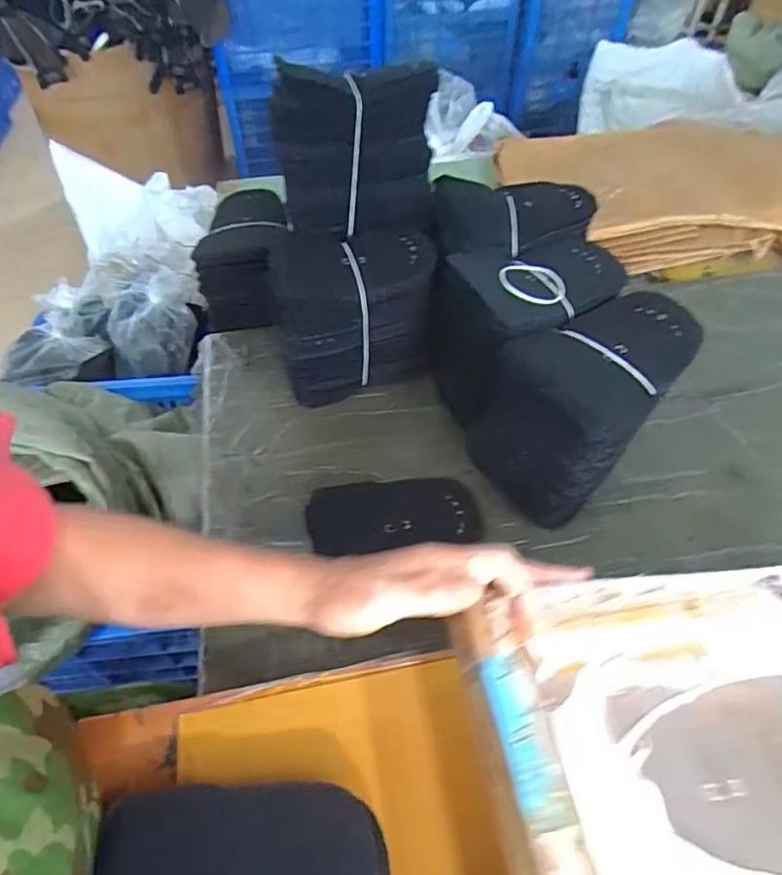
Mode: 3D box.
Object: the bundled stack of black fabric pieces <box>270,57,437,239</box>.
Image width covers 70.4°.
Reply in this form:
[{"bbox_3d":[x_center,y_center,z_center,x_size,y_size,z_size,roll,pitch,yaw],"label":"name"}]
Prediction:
[{"bbox_3d":[-0.030,-0.259,0.517,0.147,0.127,0.071,-7,52,-6],"label":"bundled stack of black fabric pieces"}]

